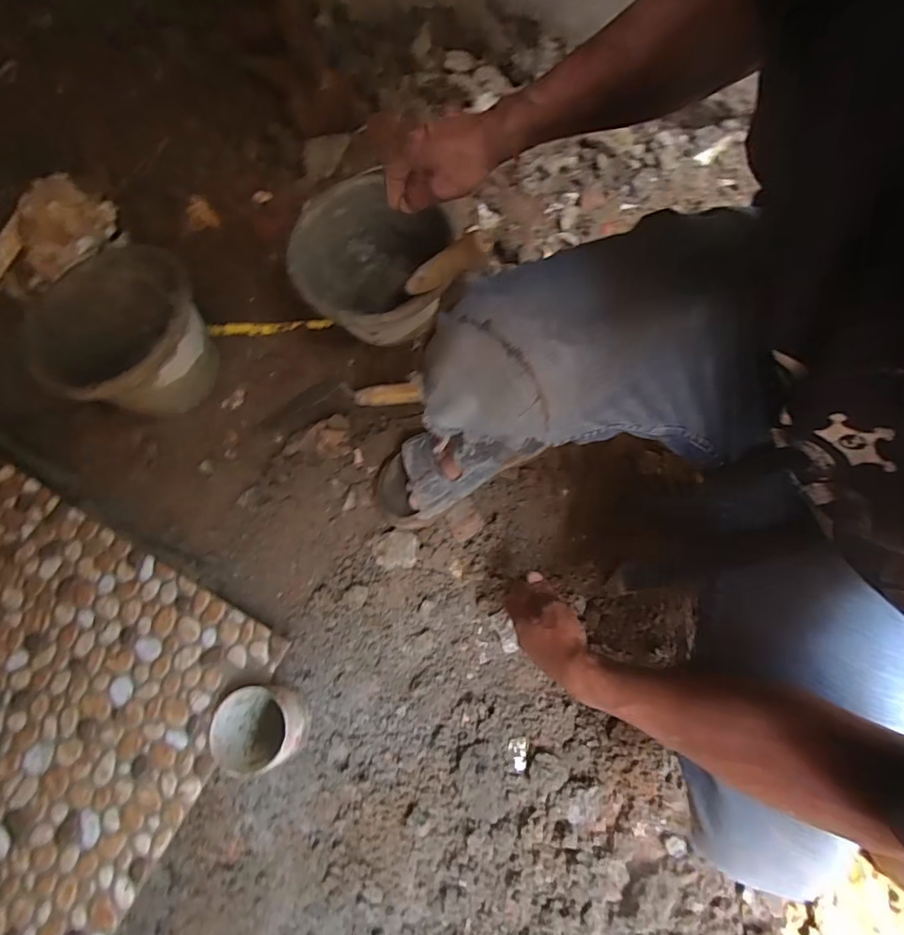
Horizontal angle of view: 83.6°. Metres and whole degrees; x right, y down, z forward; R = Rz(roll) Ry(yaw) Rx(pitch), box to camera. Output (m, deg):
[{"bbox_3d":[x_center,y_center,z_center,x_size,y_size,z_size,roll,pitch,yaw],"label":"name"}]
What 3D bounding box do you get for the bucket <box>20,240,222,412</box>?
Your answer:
[{"bbox_3d":[-0.454,-0.184,0.750,0.194,0.163,0.213,0,69,1],"label":"bucket"}]

